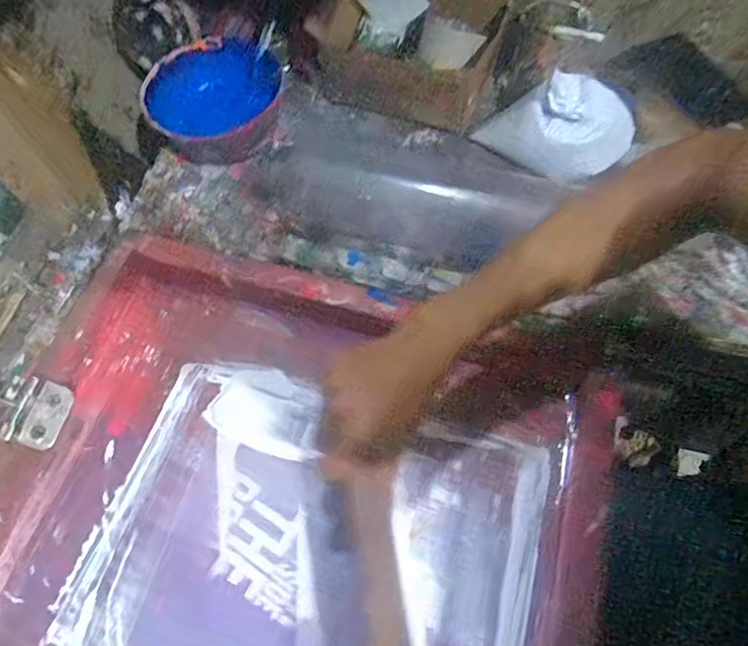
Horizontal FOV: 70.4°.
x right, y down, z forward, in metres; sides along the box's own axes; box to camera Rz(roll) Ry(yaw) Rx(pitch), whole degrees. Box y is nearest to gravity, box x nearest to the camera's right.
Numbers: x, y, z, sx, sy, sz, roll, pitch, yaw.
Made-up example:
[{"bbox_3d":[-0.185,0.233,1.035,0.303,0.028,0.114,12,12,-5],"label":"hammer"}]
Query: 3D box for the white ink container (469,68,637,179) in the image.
[{"bbox_3d":[0.219,-0.244,0.637,0.178,0.084,0.092,16,65,13],"label":"white ink container"}]

